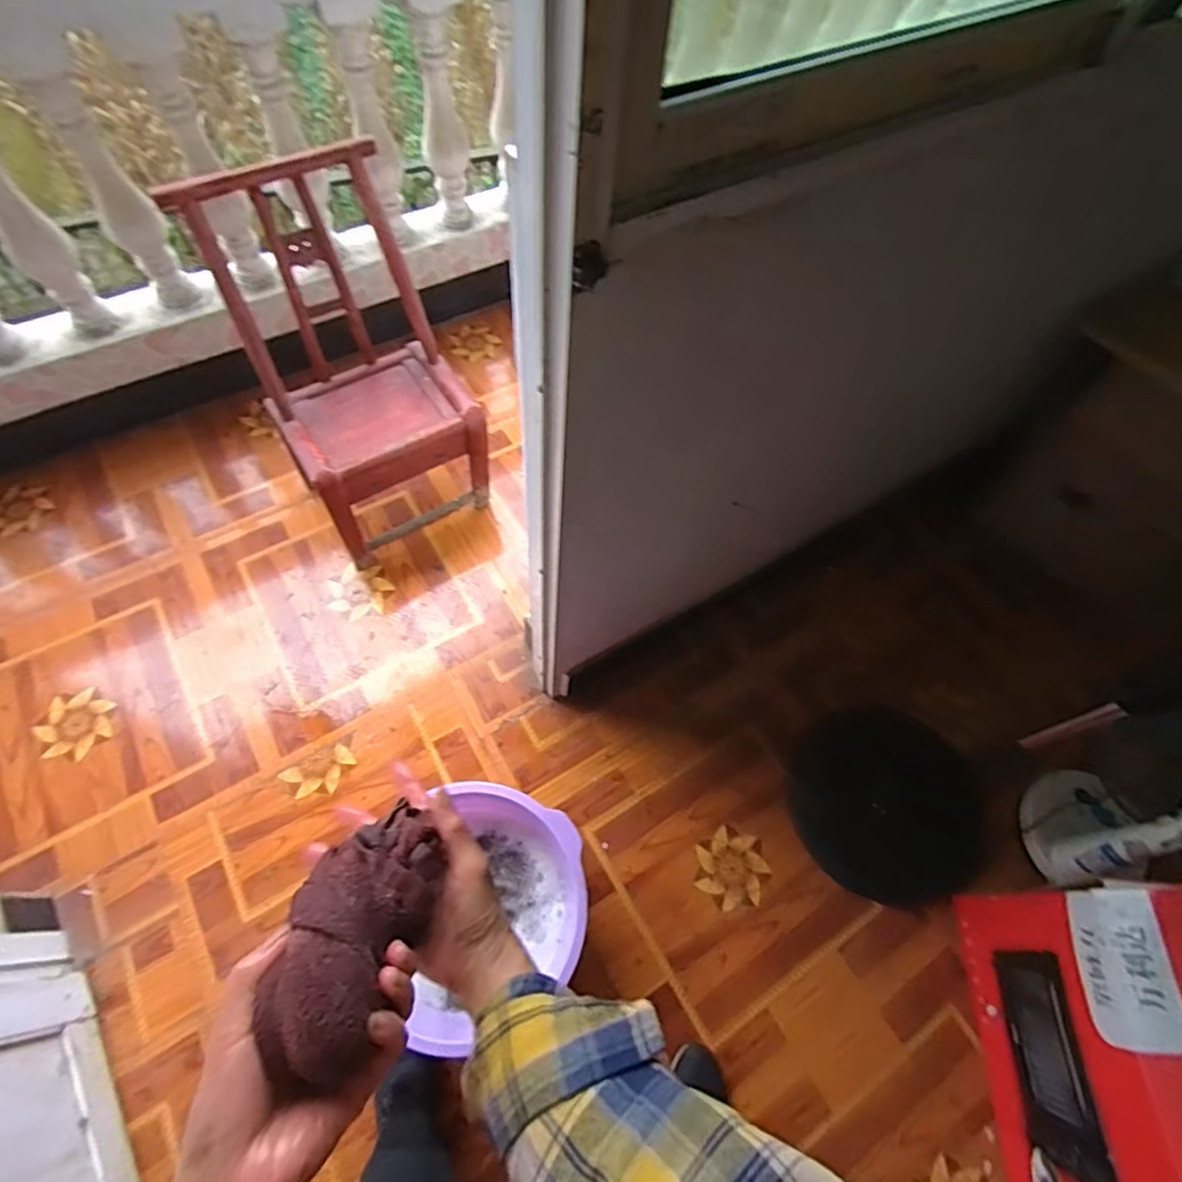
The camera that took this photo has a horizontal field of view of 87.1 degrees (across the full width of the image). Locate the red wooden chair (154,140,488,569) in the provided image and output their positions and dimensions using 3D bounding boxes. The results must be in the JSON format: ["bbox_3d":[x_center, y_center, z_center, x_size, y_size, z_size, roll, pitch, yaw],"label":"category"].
[{"bbox_3d":[-0.489,-0.455,1.312,0.375,0.628,0.456,-29,69,-17],"label":"red wooden chair"}]

